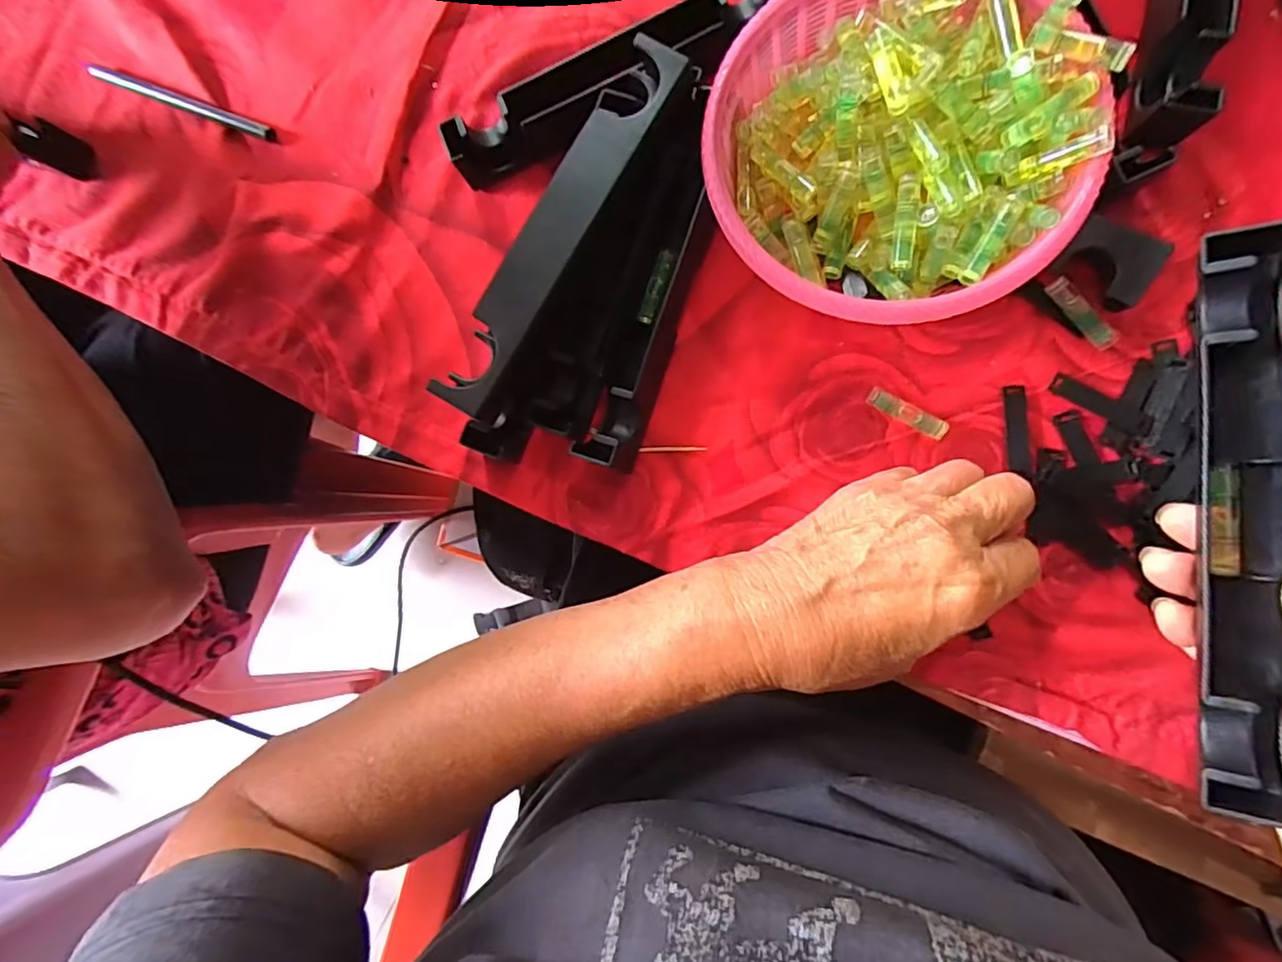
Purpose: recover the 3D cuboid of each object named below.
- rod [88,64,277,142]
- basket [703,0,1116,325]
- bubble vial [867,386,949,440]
[{"bbox_3d":[-0.294,-0.241,0.380,0.145,0.005,0.010,23,90,9],"label":"rod"},{"bbox_3d":[0.117,-0.161,0.290,0.164,0.053,0.169,-11,85,8],"label":"basket"},{"bbox_3d":[0.136,-0.034,0.303,0.042,0.007,0.009,31,91,9],"label":"bubble vial"}]

